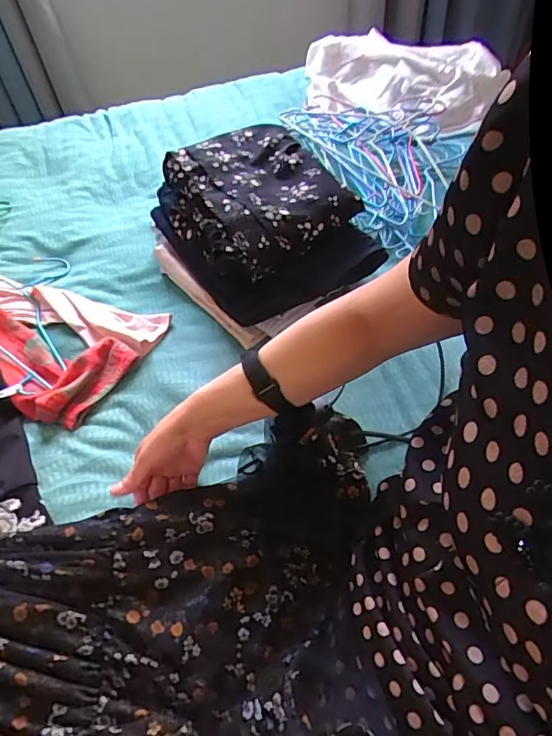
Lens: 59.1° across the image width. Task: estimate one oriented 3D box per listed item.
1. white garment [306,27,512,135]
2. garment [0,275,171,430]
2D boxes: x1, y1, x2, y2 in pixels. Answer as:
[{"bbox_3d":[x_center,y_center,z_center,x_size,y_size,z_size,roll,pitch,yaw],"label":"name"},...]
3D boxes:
[{"bbox_3d":[0.260,-0.632,1.062,0.429,0.074,0.304,12,54,14],"label":"white garment"},{"bbox_3d":[-0.367,-0.070,0.735,0.378,0.031,0.217,24,58,22],"label":"garment"}]

